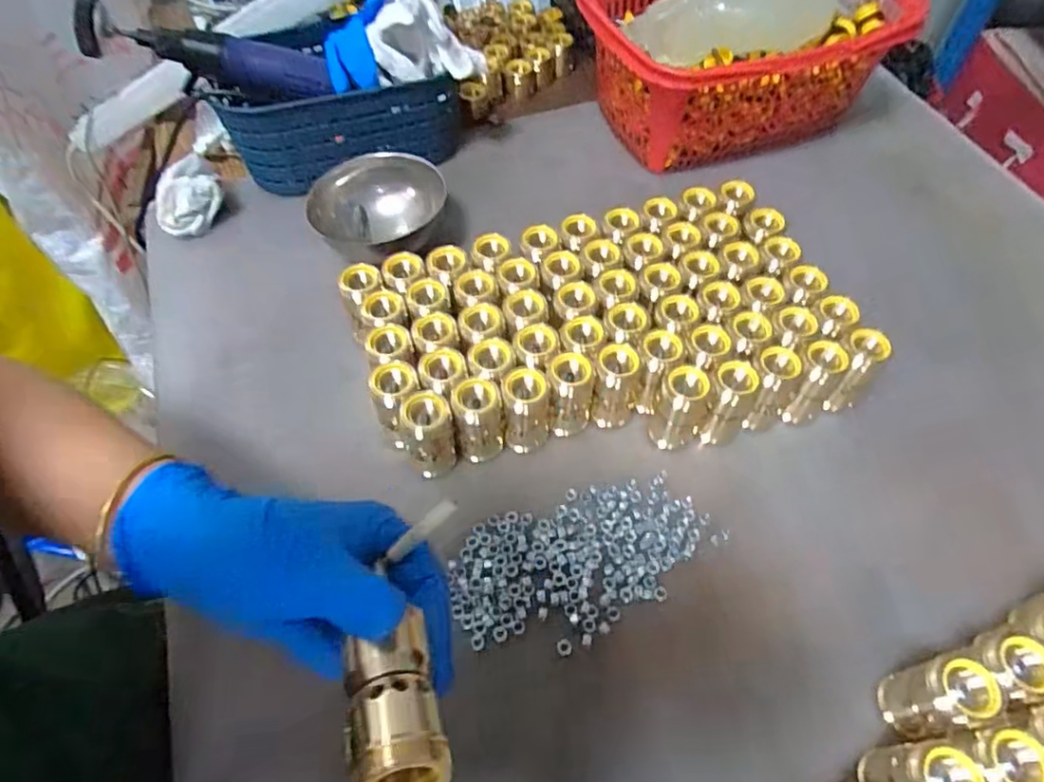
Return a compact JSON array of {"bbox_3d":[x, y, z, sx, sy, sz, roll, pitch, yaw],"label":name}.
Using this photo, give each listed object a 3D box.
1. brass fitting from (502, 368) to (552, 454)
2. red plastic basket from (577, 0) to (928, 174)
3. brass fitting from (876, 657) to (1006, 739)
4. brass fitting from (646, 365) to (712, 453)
[{"bbox_3d":[0.003,0.014,0.424,0.033,0.062,0.029,0,56,-2],"label":"brass fitting"},{"bbox_3d":[0.208,-0.326,0.609,0.294,0.110,0.202,-12,57,-9],"label":"red plastic basket"},{"bbox_3d":[0.212,0.158,0.323,0.023,0.066,0.029,-12,57,-9],"label":"brass fitting"},{"bbox_3d":[0.109,0.014,0.423,0.034,0.062,0.028,26,59,15],"label":"brass fitting"}]

